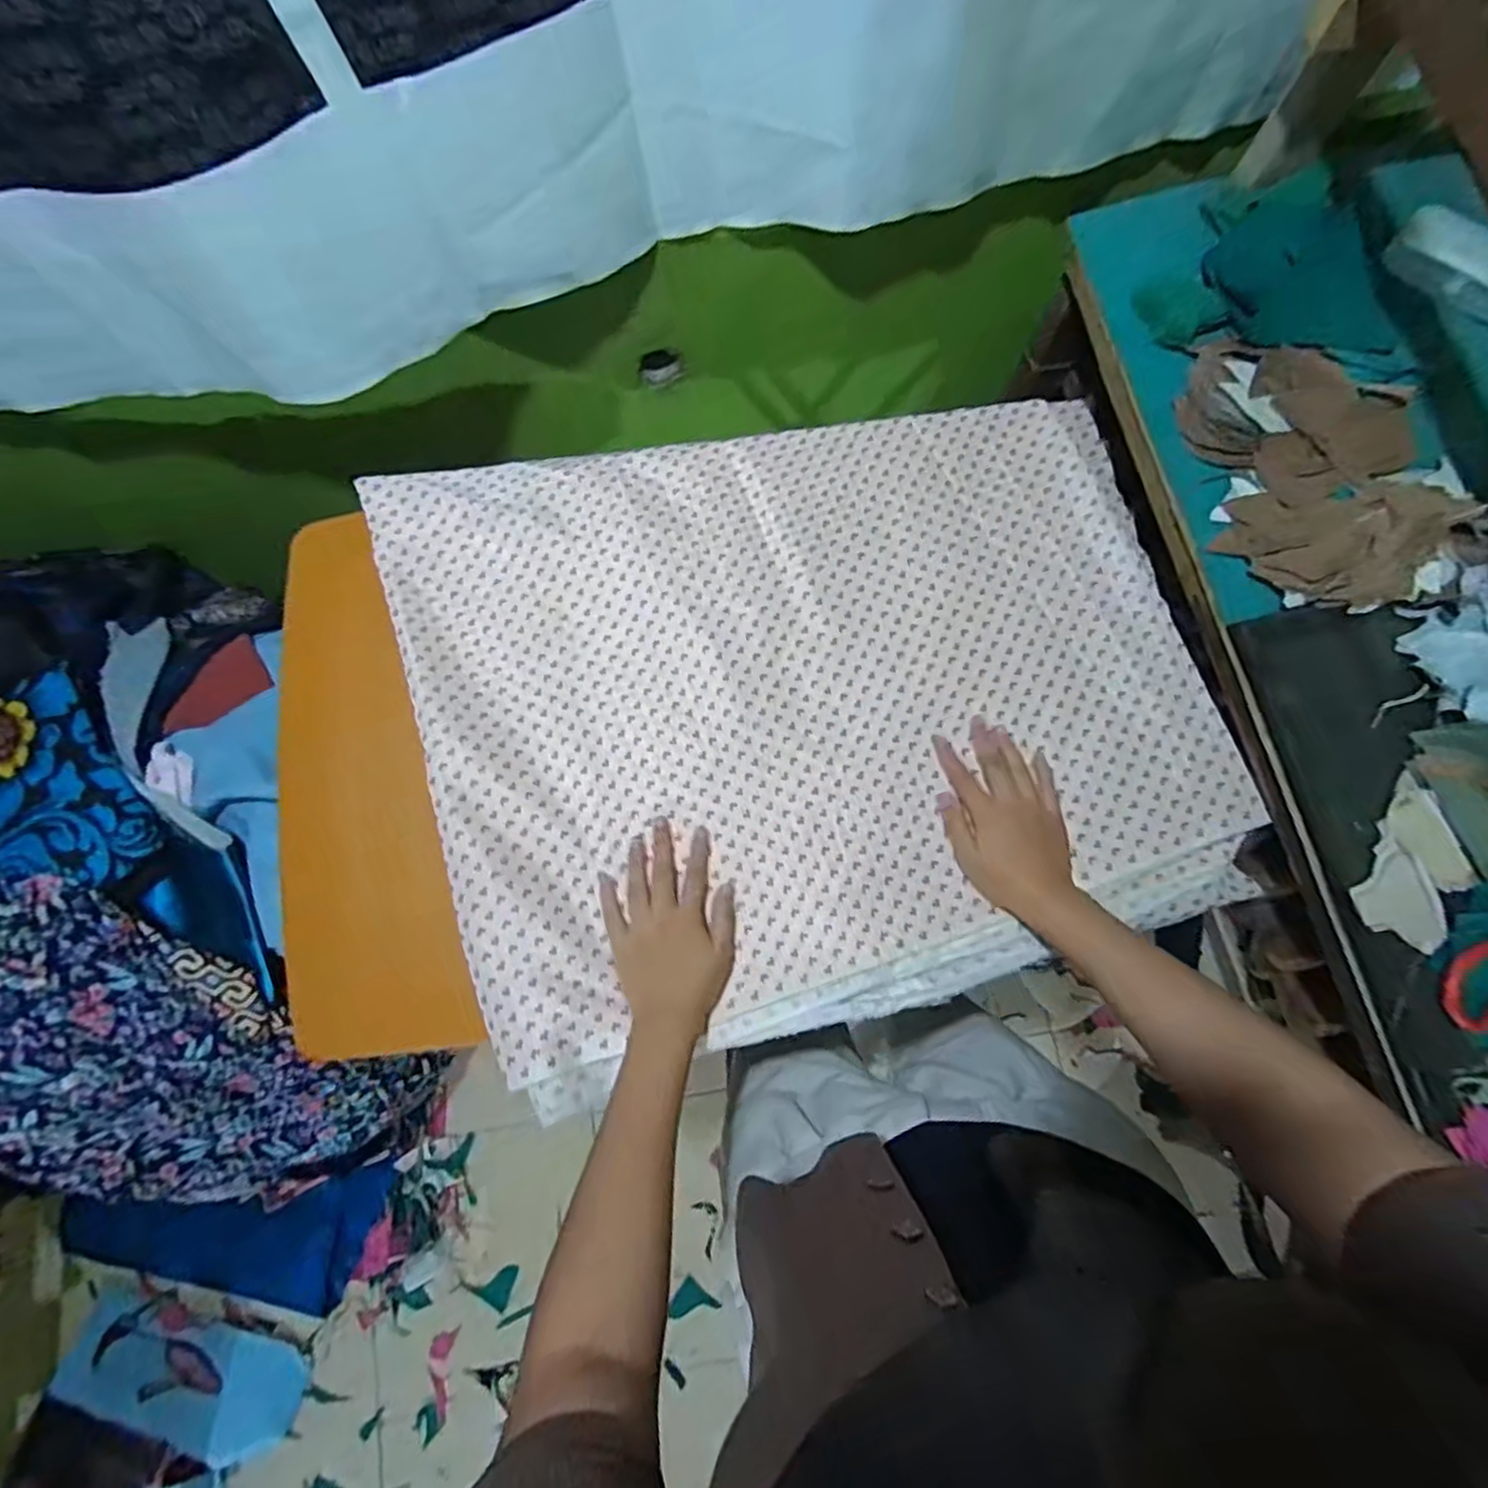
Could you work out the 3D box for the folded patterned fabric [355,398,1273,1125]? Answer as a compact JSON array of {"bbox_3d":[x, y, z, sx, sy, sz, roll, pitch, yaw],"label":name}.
[{"bbox_3d":[0.050,-0.050,0.567,0.608,0.026,0.515,-16,78,-2],"label":"folded patterned fabric"}]

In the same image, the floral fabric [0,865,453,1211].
[{"bbox_3d":[-0.778,0.299,0.737,0.353,0.159,0.843,-51,120,-9],"label":"floral fabric"}]

